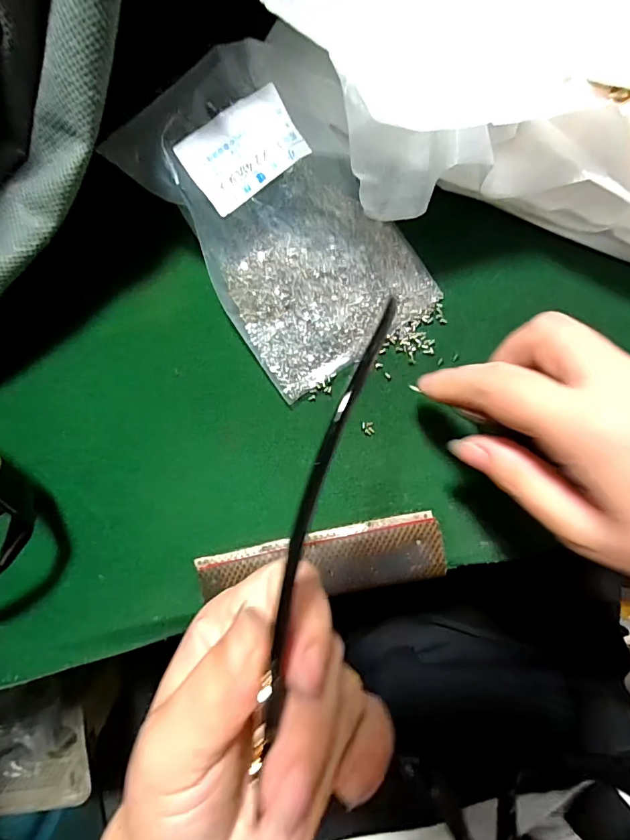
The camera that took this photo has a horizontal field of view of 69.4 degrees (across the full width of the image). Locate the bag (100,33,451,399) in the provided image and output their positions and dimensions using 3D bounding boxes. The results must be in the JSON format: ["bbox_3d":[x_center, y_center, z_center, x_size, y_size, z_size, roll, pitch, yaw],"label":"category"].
[{"bbox_3d":[-0.010,-0.085,0.199,0.090,0.035,0.127,-35,94,0],"label":"bag"}]

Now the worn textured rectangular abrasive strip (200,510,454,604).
[{"bbox_3d":[0.004,0.071,0.222,0.117,0.005,0.032,-10,94,-2],"label":"worn textured rectangular abrasive strip"}]

